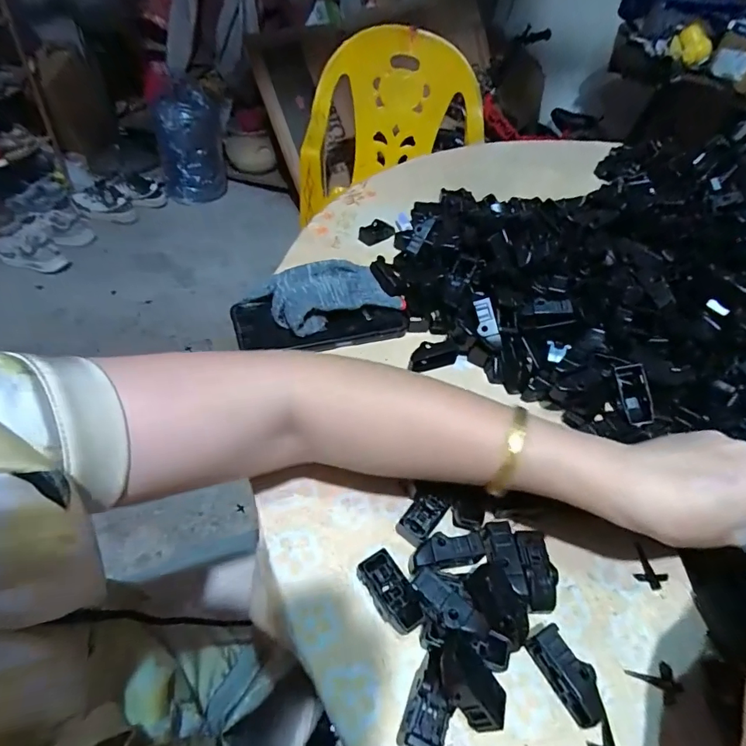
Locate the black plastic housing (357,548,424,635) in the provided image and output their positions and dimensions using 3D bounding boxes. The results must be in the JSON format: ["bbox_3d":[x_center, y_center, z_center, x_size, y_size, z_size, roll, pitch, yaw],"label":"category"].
[{"bbox_3d":[0.012,0.139,0.287,0.022,0.018,0.047,-26,55,-27],"label":"black plastic housing"}]

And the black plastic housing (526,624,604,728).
[{"bbox_3d":[0.113,0.175,0.264,0.019,0.017,0.048,-20,53,-23],"label":"black plastic housing"}]

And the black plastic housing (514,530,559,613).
[{"bbox_3d":[0.109,0.132,0.305,0.023,0.014,0.048,0,48,-7],"label":"black plastic housing"}]

